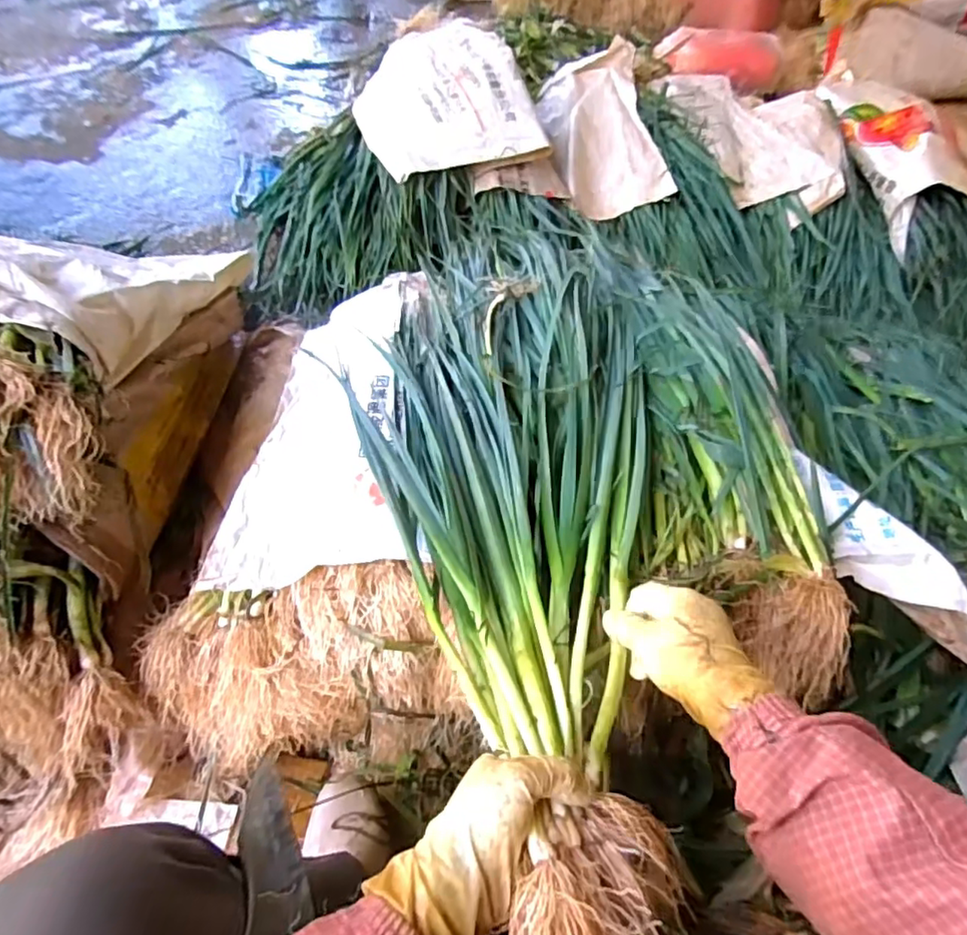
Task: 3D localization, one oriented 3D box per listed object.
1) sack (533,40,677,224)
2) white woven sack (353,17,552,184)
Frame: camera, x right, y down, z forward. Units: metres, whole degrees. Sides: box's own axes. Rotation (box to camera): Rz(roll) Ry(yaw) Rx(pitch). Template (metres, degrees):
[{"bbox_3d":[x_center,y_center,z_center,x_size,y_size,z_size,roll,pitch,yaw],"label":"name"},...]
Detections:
[{"bbox_3d":[0.259,-0.769,1.342,0.221,0.137,0.509,-2,53,-5],"label":"sack"},{"bbox_3d":[-0.092,-0.770,1.212,0.333,0.119,0.478,-13,54,-12],"label":"white woven sack"}]

